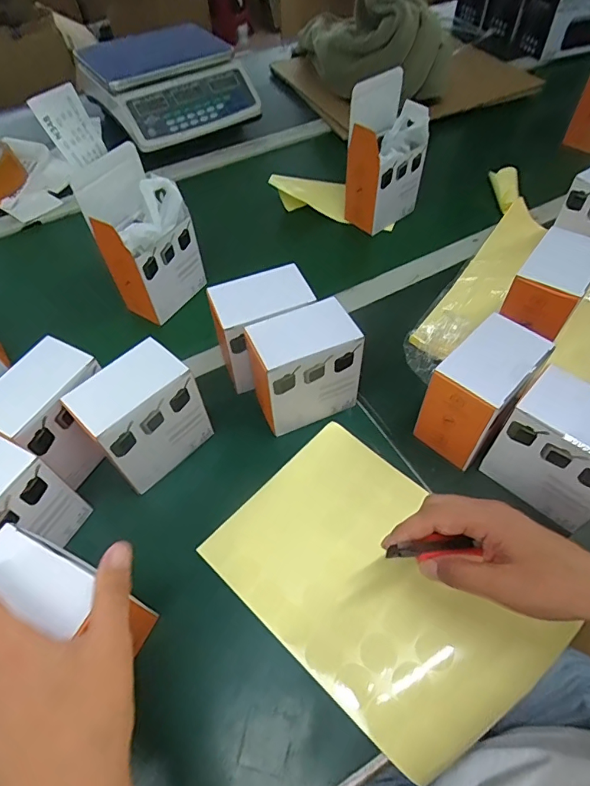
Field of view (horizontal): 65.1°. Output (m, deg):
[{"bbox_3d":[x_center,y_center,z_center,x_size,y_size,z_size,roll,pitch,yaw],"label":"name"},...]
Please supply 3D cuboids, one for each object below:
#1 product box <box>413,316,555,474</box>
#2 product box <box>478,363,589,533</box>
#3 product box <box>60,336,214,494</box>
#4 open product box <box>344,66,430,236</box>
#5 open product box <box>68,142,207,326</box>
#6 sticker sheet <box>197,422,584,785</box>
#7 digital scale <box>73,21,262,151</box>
[{"bbox_3d":[0.174,0.005,0.443,0.068,0.116,0.100,37,63,25],"label":"product box"},{"bbox_3d":[0.235,0.049,0.402,0.068,0.111,0.097,-39,62,-24],"label":"product box"},{"bbox_3d":[-0.145,0.026,0.444,0.069,0.112,0.098,33,61,23],"label":"product box"},{"bbox_3d":[0.131,-0.344,0.668,0.099,0.184,0.073,-35,60,-21],"label":"open product box"},{"bbox_3d":[-0.179,-0.181,0.567,0.072,0.163,0.100,23,58,17],"label":"open product box"},{"bbox_3d":[0.069,0.156,0.399,0.264,0.031,0.184,38,63,25],"label":"sticker sheet"},{"bbox_3d":[-0.238,-0.588,0.869,0.259,0.100,0.251,-31,59,-19],"label":"digital scale"}]

